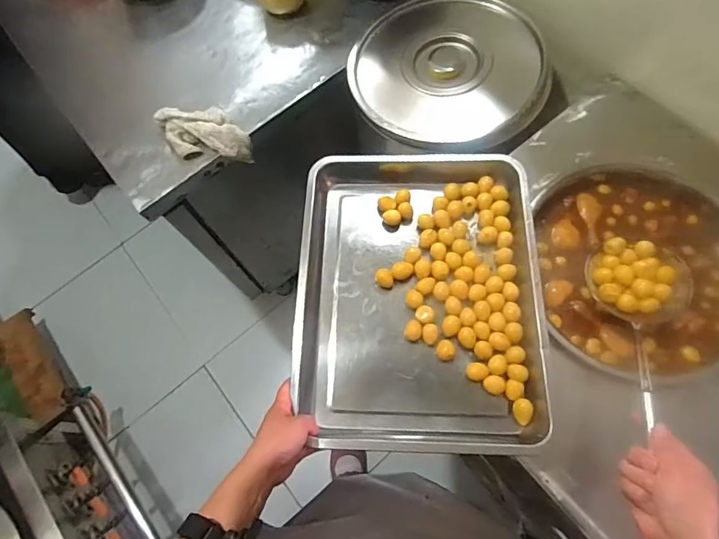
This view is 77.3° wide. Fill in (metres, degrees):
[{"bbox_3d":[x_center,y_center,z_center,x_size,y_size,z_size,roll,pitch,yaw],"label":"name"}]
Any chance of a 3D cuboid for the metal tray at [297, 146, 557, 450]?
[{"bbox_3d":[0.085,0.026,0.670,0.333,0.061,0.449,0,67,3],"label":"metal tray"}]

